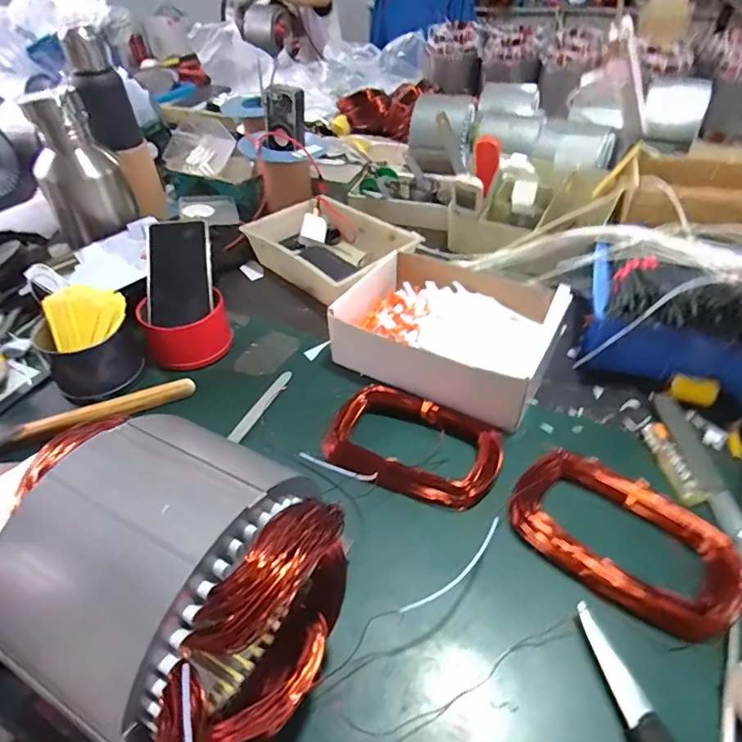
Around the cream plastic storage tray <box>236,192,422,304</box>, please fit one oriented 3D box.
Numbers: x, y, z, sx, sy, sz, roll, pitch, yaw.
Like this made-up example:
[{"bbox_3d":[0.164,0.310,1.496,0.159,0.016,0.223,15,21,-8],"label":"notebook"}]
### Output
[{"bbox_3d":[-0.062,-0.189,0.752,0.161,0.074,0.243,-36,54,-27],"label":"cream plastic storage tray"}]

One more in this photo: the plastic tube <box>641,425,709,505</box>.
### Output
[{"bbox_3d":[0.299,0.092,0.468,0.024,0.019,0.088,-6,45,-4],"label":"plastic tube"}]

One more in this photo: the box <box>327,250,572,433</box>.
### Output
[{"bbox_3d":[0.095,-0.052,0.576,0.234,0.072,0.187,21,49,22],"label":"box"}]

